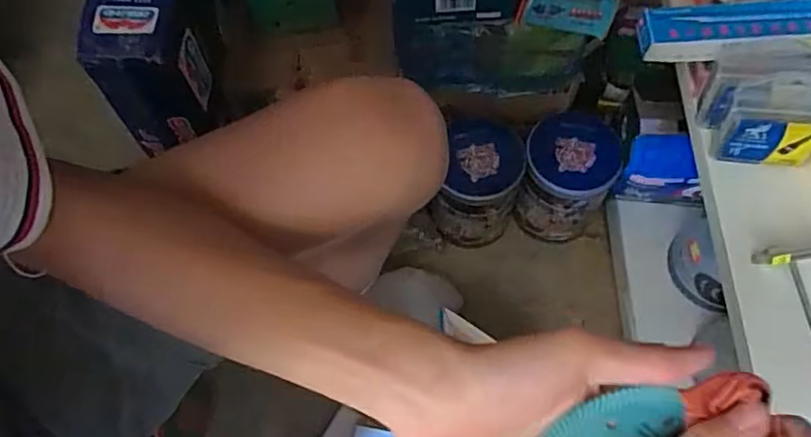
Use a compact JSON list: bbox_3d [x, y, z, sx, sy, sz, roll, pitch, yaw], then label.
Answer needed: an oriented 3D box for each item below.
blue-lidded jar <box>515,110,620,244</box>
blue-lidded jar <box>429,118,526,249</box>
[{"bbox_3d":[0.206,-0.049,0.785,0.111,0.161,0.113,-1,66,2],"label":"blue-lidded jar"},{"bbox_3d":[0.094,-0.041,0.776,0.098,0.160,0.106,-1,66,2],"label":"blue-lidded jar"}]

